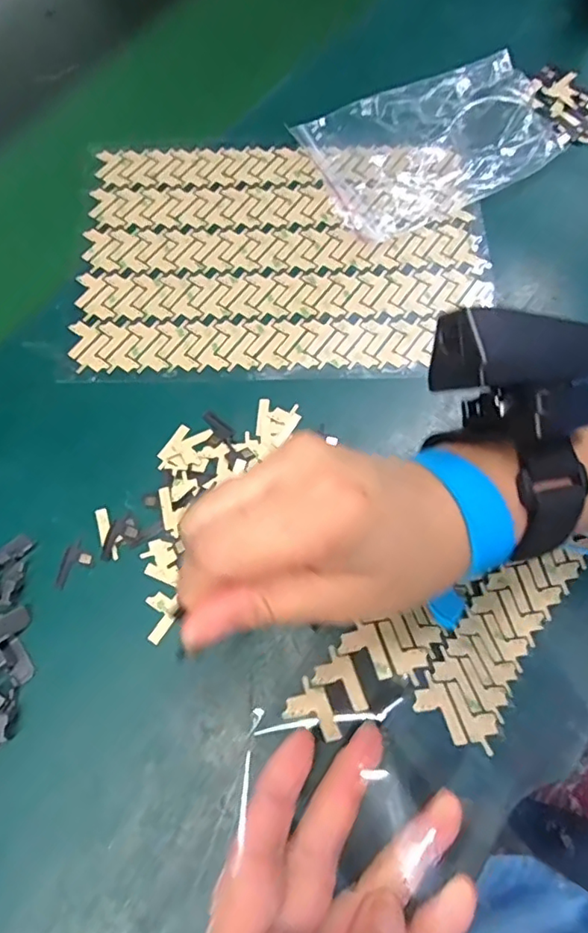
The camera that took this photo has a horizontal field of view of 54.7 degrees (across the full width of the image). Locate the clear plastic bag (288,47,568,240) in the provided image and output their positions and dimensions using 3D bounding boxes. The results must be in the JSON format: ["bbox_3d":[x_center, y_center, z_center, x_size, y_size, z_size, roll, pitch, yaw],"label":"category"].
[{"bbox_3d":[0.085,-0.210,0.360,0.148,0.028,0.103,-25,70,-7],"label":"clear plastic bag"}]

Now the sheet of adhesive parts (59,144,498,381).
[{"bbox_3d":[-0.007,-0.130,0.345,0.240,0.009,0.167,0,69,2],"label":"sheet of adhesive parts"}]

